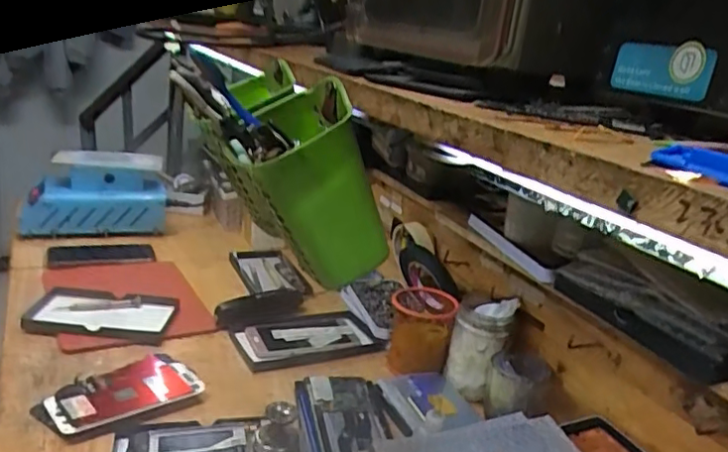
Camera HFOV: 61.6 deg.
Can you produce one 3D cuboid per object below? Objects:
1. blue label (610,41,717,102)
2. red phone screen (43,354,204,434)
[{"bbox_3d":[0.152,-0.081,0.315,0.006,0.026,0.054,2,17,-42],"label":"blue label"},{"bbox_3d":[-0.270,0.183,0.688,0.160,0.009,0.099,-11,26,-43],"label":"red phone screen"}]

